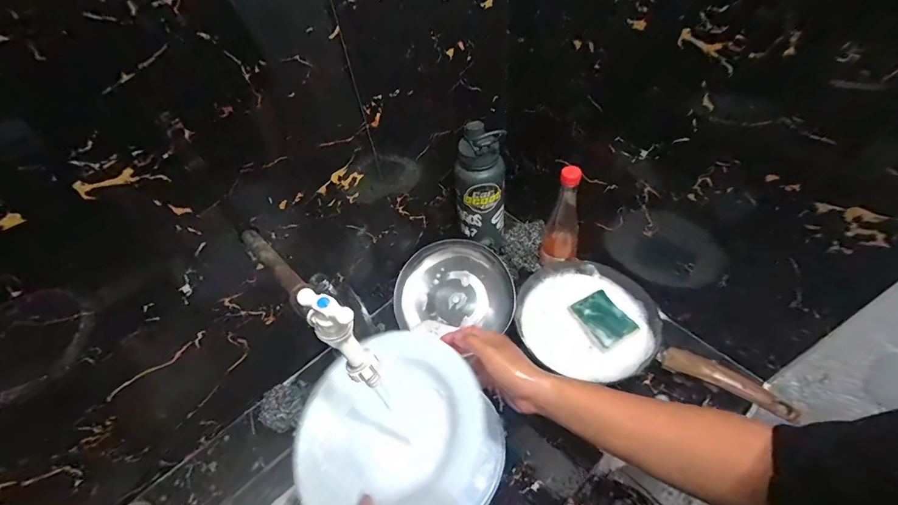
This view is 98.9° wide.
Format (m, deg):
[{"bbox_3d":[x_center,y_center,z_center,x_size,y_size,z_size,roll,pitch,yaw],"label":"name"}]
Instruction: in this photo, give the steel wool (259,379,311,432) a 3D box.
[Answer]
[{"bbox_3d":[-0.269,0.252,0.638,0.067,0.035,0.080,6,50,11],"label":"steel wool"}]

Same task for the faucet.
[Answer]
[{"bbox_3d":[-0.171,0.025,0.399,0.034,0.098,0.259,-39,56,-25],"label":"faucet"}]

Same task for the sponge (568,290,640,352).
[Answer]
[{"bbox_3d":[0.268,0.113,0.666,0.073,0.016,0.093,-23,51,-13],"label":"sponge"}]

